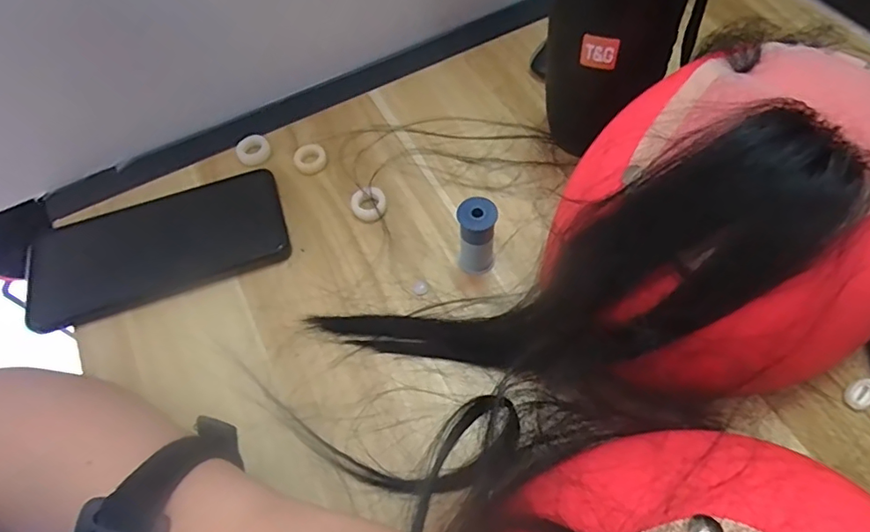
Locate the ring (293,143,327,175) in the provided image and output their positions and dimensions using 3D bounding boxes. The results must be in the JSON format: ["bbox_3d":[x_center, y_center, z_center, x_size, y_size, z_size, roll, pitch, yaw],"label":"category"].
[{"bbox_3d":[-0.089,-0.077,0.379,0.022,0.005,0.027,-19,60,-7],"label":"ring"}]

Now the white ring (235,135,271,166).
[{"bbox_3d":[-0.132,-0.084,0.386,0.023,0.005,0.024,-2,60,3],"label":"white ring"}]

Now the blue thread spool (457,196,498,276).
[{"bbox_3d":[0.024,-0.016,0.311,0.021,0.051,0.019,1,60,5],"label":"blue thread spool"}]

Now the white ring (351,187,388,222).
[{"bbox_3d":[-0.044,-0.042,0.353,0.023,0.007,0.023,-2,60,3],"label":"white ring"}]

